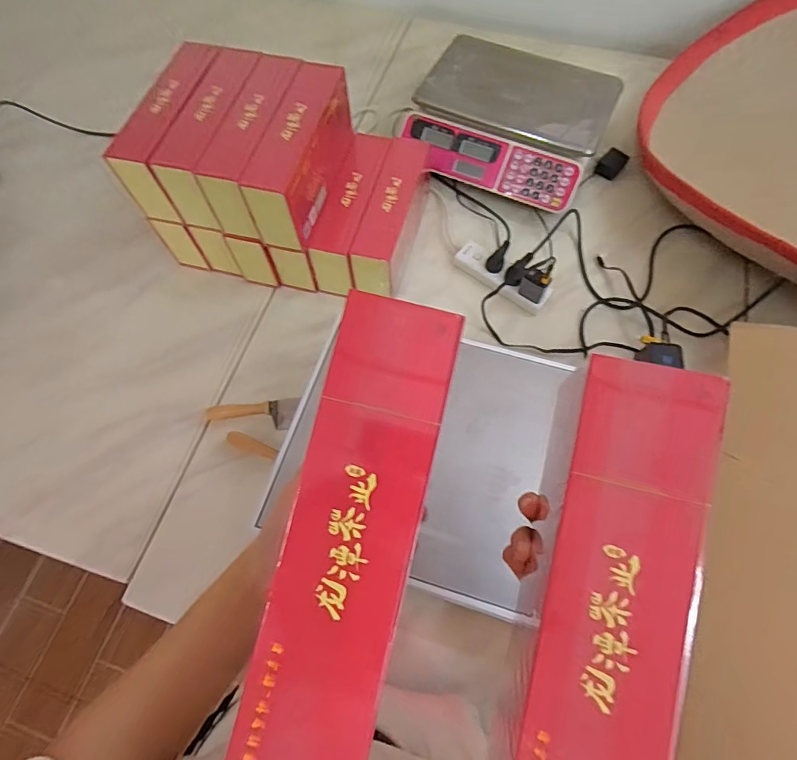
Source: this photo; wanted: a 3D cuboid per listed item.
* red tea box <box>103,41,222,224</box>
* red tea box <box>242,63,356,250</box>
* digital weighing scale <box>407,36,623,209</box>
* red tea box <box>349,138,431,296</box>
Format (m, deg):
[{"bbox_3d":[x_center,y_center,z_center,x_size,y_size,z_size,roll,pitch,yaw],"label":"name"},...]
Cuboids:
[{"bbox_3d":[-0.345,-0.397,0.737,0.069,0.116,0.263,13,67,7],"label":"red tea box"},{"bbox_3d":[-0.143,-0.338,0.698,0.073,0.119,0.253,15,67,8],"label":"red tea box"},{"bbox_3d":[0.210,-0.505,0.888,0.342,0.083,0.342,26,69,12],"label":"digital weighing scale"},{"bbox_3d":[-0.011,-0.268,0.796,0.072,0.114,0.281,14,67,7],"label":"red tea box"}]

